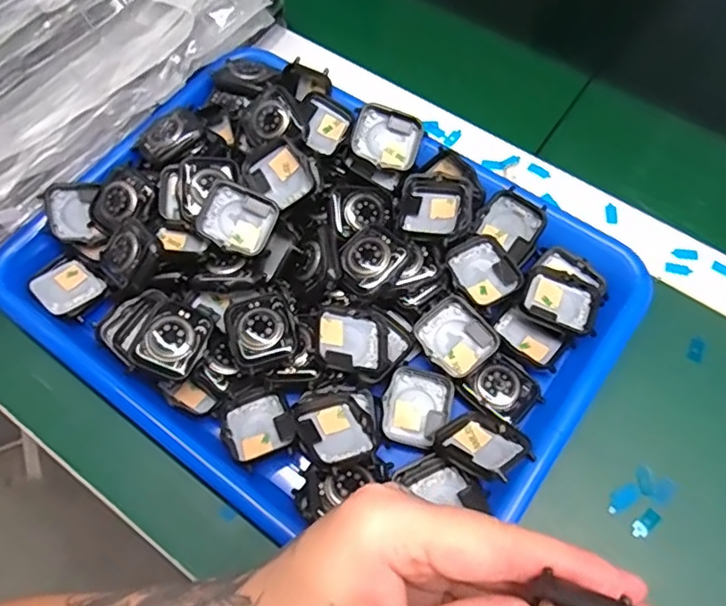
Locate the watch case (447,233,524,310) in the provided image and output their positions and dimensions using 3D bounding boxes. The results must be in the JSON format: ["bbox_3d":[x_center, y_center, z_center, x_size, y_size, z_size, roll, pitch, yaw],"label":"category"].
[{"bbox_3d":[0.072,-0.019,0.355,0.039,0.009,0.043,-33,68,-13],"label":"watch case"}]

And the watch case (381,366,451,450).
[{"bbox_3d":[0.030,0.058,0.330,0.034,0.013,0.041,11,65,7],"label":"watch case"}]

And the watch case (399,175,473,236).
[{"bbox_3d":[0.044,-0.058,0.356,0.040,0.018,0.044,9,65,6],"label":"watch case"}]

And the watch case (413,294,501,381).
[{"bbox_3d":[0.053,0.020,0.340,0.036,0.011,0.042,-41,70,-16],"label":"watch case"}]

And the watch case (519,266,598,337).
[{"bbox_3d":[0.116,0.000,0.350,0.043,0.014,0.032,22,67,12],"label":"watch case"}]

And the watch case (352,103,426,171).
[{"bbox_3d":[0.016,-0.106,0.378,0.042,0.010,0.037,21,91,-5],"label":"watch case"}]

